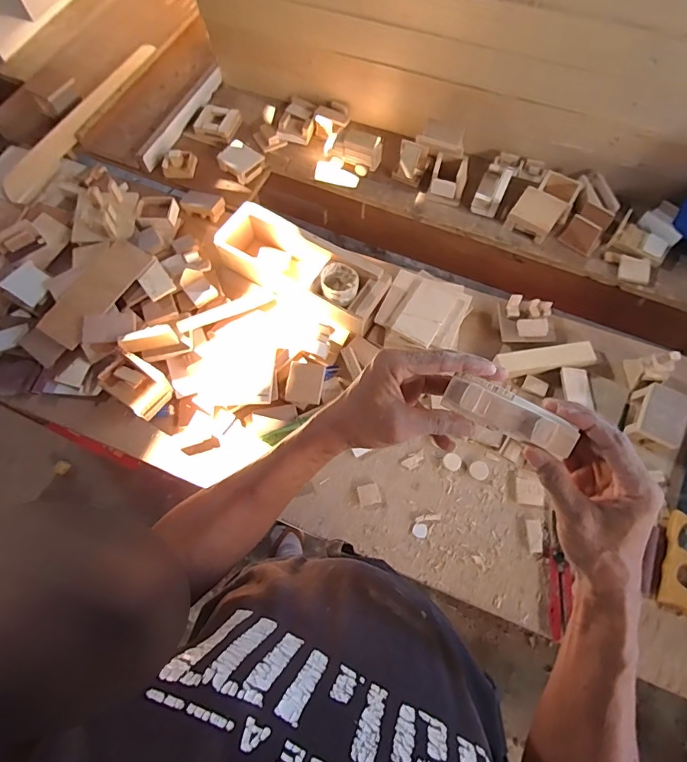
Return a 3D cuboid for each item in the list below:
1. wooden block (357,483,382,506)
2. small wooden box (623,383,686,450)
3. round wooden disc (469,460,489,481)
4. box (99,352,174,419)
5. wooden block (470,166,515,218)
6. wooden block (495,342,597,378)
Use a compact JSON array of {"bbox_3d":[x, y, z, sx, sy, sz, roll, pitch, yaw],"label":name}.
[{"bbox_3d":[0.041,0.183,0.717,0.034,0.004,0.031,-13,67,-3],"label":"wooden block"},{"bbox_3d":[0.510,0.061,0.719,0.069,0.064,0.099,25,70,12],"label":"small wooden box"},{"bbox_3d":[0.222,0.146,0.724,0.030,0.004,0.030,-1,67,2],"label":"round wooden disc"},{"bbox_3d":[-0.361,0.003,0.766,0.123,0.055,0.077,32,72,14],"label":"box"},{"bbox_3d":[0.302,-0.392,0.901,0.054,0.040,0.109,23,70,11],"label":"wooden block"},{"bbox_3d":[0.355,-0.039,0.781,0.164,0.022,0.045,-9,67,-2],"label":"wooden block"}]

